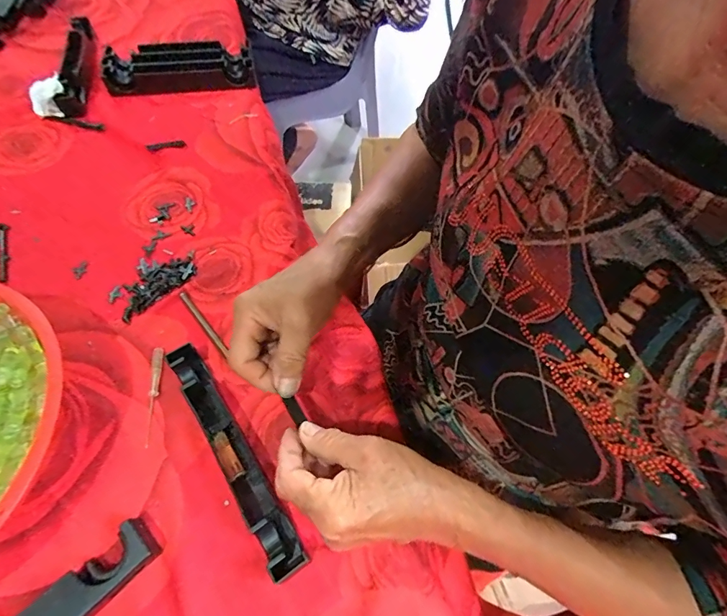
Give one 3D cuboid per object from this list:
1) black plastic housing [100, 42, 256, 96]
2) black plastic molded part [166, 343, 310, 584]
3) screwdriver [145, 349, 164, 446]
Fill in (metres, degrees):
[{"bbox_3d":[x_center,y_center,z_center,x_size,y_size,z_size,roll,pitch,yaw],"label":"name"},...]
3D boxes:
[{"bbox_3d":[-0.253,-0.337,0.572,0.188,0.034,0.090,-9,60,-9],"label":"black plastic housing"},{"bbox_3d":[-0.103,0.109,0.316,0.025,0.026,0.191,-30,65,-20],"label":"black plastic molded part"},{"bbox_3d":[-0.180,0.073,0.351,0.009,0.006,0.087,-3,59,-6],"label":"screwdriver"}]

